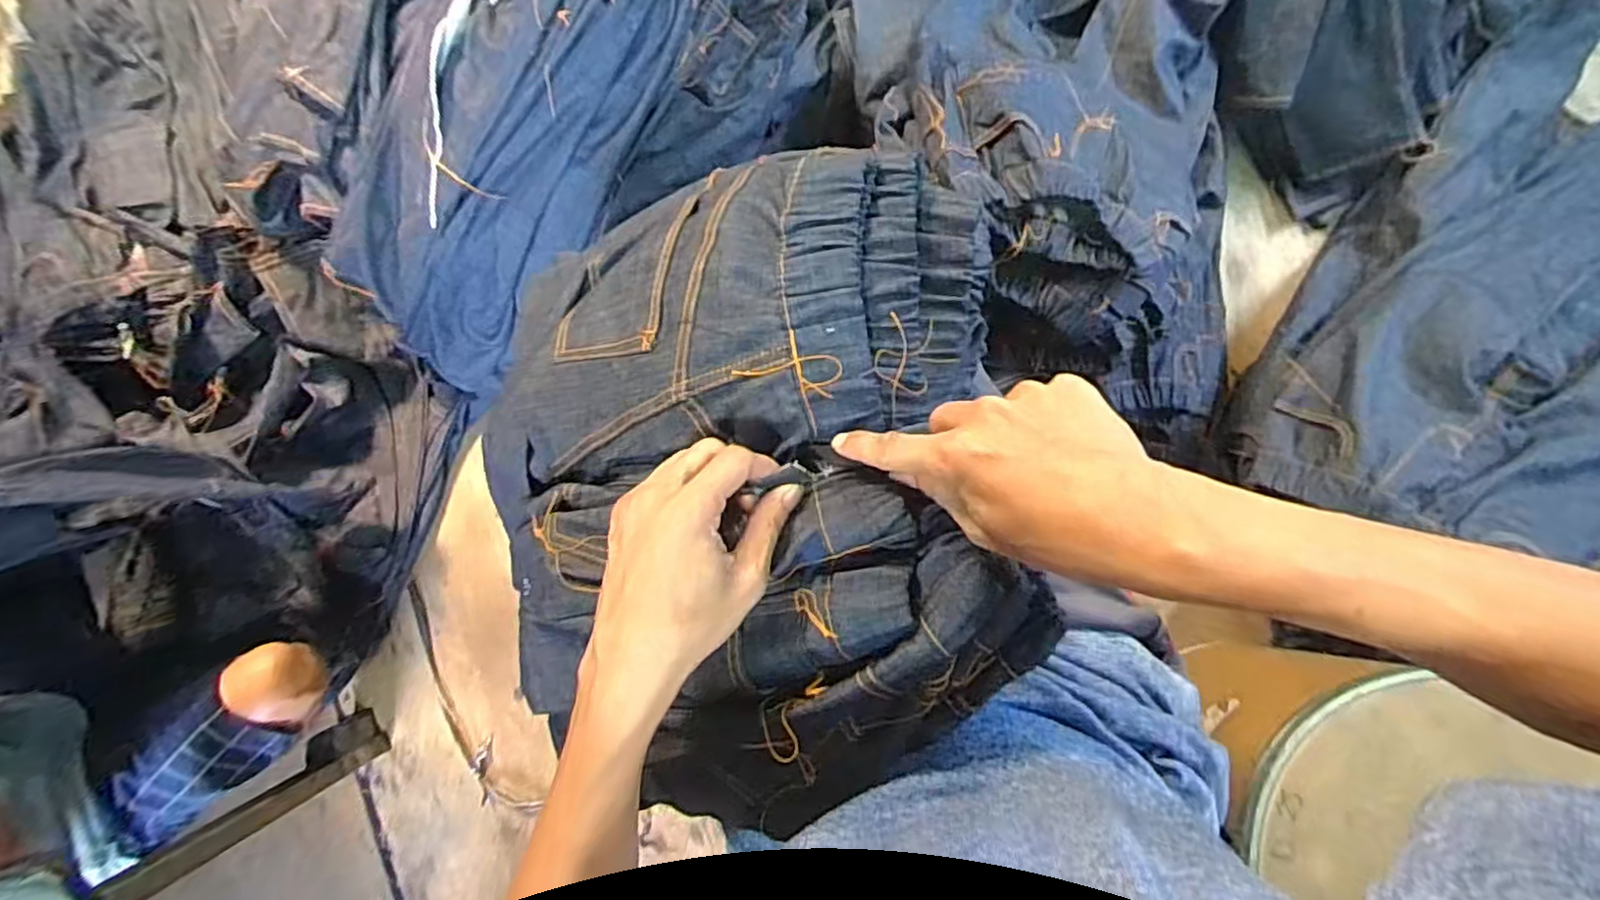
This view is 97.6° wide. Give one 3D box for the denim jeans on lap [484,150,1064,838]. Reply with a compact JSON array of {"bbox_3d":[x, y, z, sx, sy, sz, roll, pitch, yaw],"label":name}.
[{"bbox_3d":[-0.046,0.027,0.467,0.365,0.167,0.411,-11,89,6],"label":"denim jeans on lap"}]

